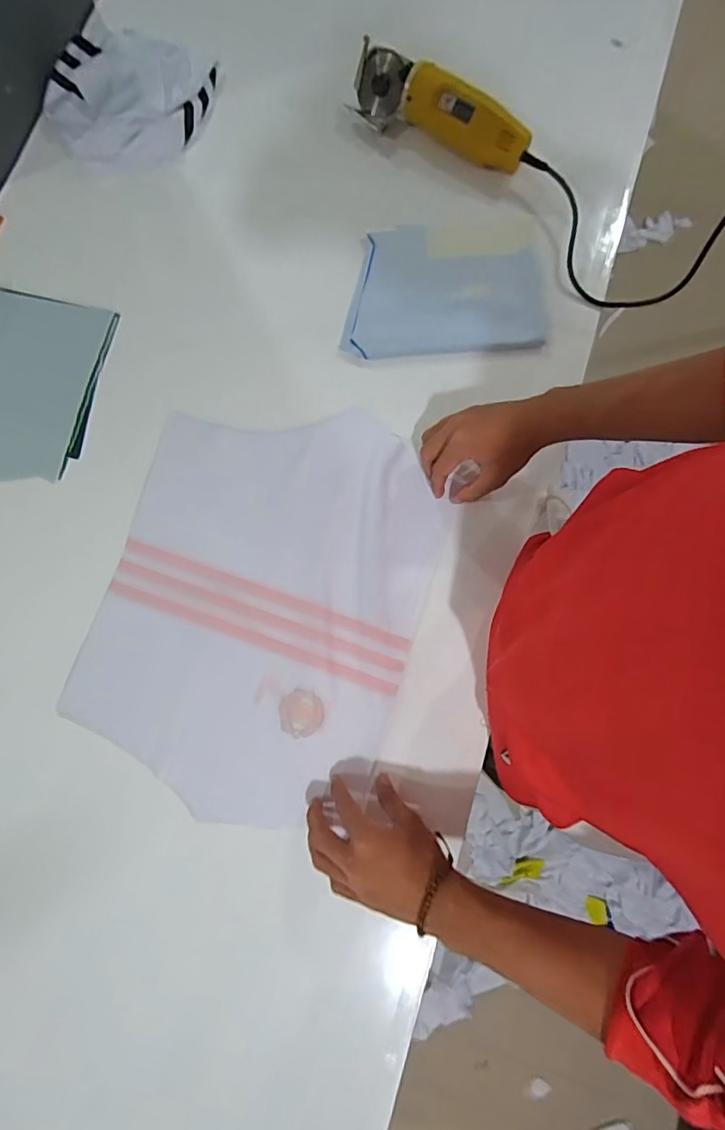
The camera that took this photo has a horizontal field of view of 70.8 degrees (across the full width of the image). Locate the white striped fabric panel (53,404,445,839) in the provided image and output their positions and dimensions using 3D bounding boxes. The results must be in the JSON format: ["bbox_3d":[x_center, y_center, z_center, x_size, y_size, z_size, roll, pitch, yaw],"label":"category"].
[{"bbox_3d":[-0.107,0.035,0.565,0.331,0.012,0.435,17,80,2],"label":"white striped fabric panel"}]

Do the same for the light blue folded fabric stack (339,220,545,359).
[{"bbox_3d":[0.101,-0.350,0.641,0.240,0.014,0.183,-1,80,-1],"label":"light blue folded fabric stack"}]

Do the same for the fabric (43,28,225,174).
[{"bbox_3d":[-0.308,-0.632,0.684,0.186,0.036,0.229,41,82,6],"label":"fabric"}]

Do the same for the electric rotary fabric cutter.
[{"bbox_3d":[0.110,-0.580,0.654,0.275,0.058,0.067,26,80,3],"label":"electric rotary fabric cutter"}]

